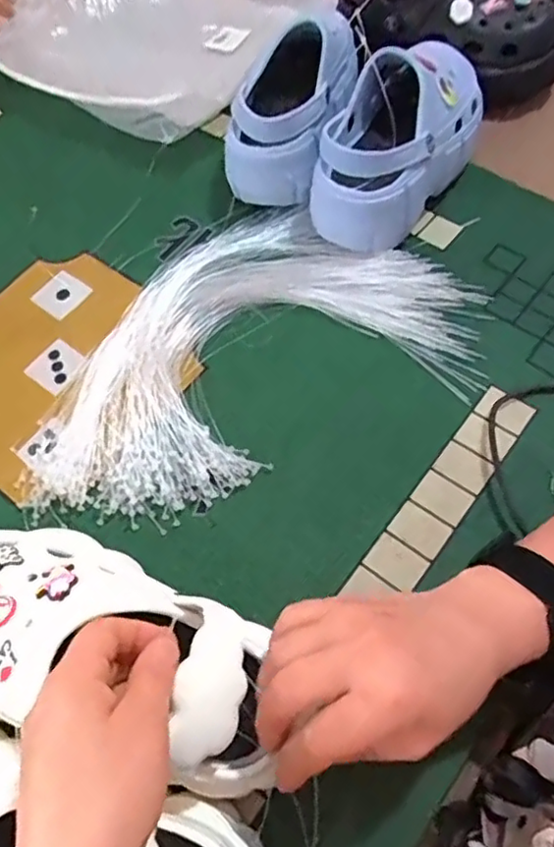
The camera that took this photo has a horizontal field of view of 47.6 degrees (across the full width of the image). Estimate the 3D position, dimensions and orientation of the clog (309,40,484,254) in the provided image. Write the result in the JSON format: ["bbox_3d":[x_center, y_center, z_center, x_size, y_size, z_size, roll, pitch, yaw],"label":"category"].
[{"bbox_3d":[0.113,-0.259,0.574,0.100,0.100,0.210,32,69,18],"label":"clog"}]

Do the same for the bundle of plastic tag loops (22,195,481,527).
[{"bbox_3d":[-0.029,-0.072,0.537,0.389,0.022,0.240,-23,64,-8],"label":"bundle of plastic tag loops"}]

